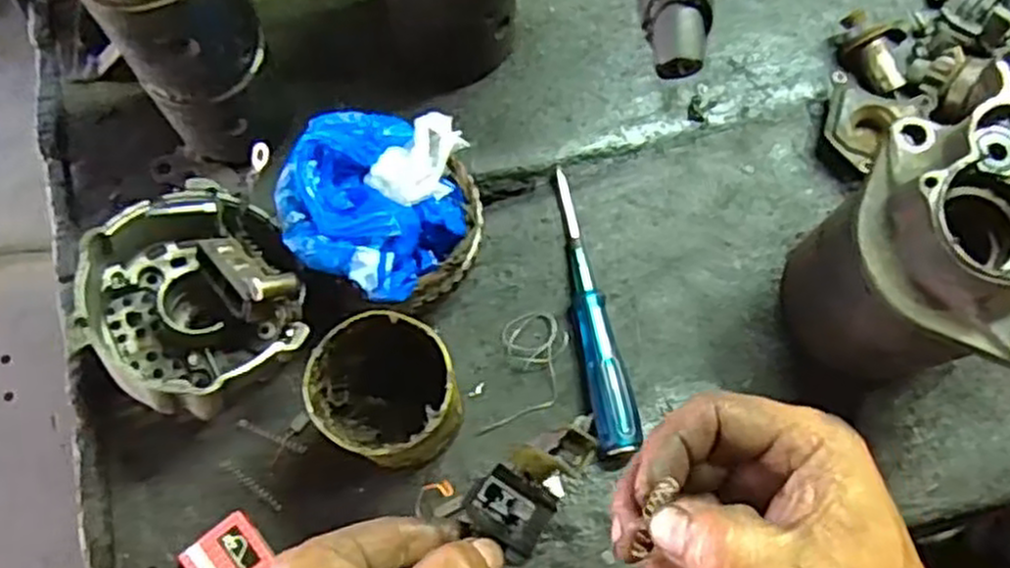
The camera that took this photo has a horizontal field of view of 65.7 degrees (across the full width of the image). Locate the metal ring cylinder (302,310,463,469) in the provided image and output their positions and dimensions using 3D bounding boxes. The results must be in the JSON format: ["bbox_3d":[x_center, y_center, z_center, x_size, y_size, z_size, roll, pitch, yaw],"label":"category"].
[{"bbox_3d":[-0.065,0.067,0.452,0.075,0.114,0.071,0,71,0],"label":"metal ring cylinder"}]

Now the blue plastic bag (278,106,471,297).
[{"bbox_3d":[-0.078,-0.054,0.469,0.107,0.049,0.120,35,75,11],"label":"blue plastic bag"}]

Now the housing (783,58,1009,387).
[{"bbox_3d":[0.232,-0.022,0.449,0.104,0.161,0.139,14,72,5],"label":"housing"}]

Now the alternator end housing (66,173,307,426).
[{"bbox_3d":[-0.182,0.010,0.473,0.120,0.095,0.125,-23,72,-7],"label":"alternator end housing"}]

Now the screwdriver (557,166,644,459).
[{"bbox_3d":[0.060,0.016,0.512,0.027,0.022,0.191,-7,71,-2],"label":"screwdriver"}]

